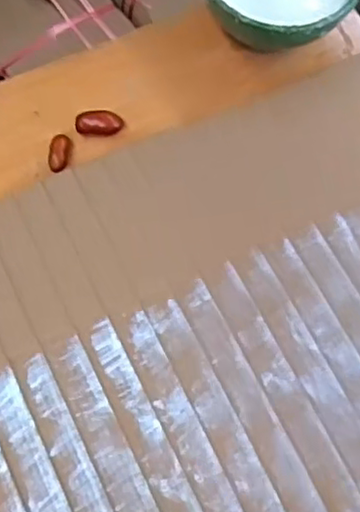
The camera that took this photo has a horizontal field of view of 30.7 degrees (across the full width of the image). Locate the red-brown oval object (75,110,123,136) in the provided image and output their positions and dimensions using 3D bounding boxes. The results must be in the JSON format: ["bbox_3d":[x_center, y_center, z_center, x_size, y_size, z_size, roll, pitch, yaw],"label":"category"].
[{"bbox_3d":[-0.066,-0.108,0.535,0.036,0.010,0.022,5,71,1],"label":"red-brown oval object"}]

